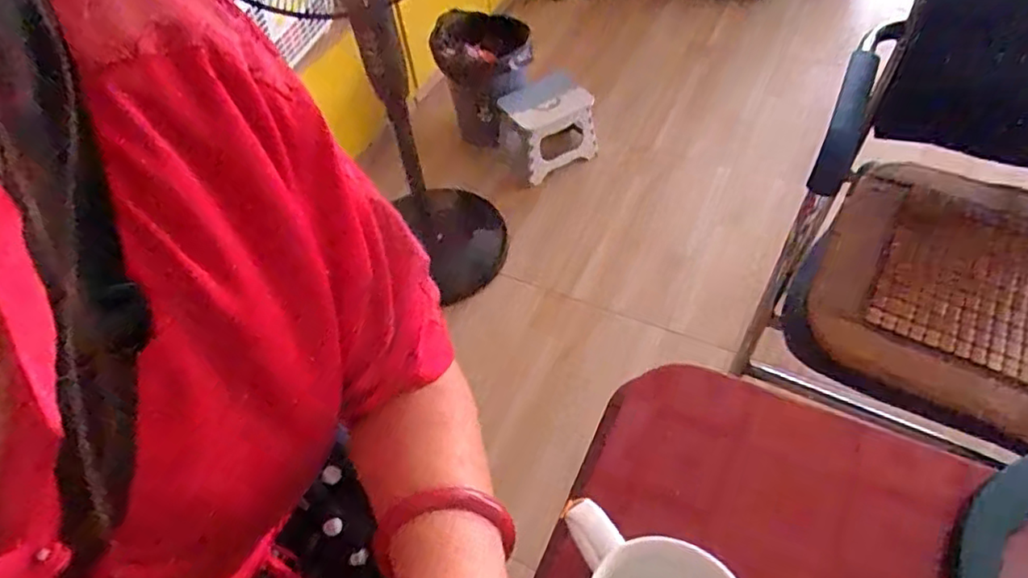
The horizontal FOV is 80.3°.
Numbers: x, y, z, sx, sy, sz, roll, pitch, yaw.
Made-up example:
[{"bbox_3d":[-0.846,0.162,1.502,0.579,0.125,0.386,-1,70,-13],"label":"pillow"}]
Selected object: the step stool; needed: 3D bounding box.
[{"bbox_3d":[0.087,-0.438,1.652,0.226,0.200,0.165,-25,54,-14],"label":"step stool"}]

